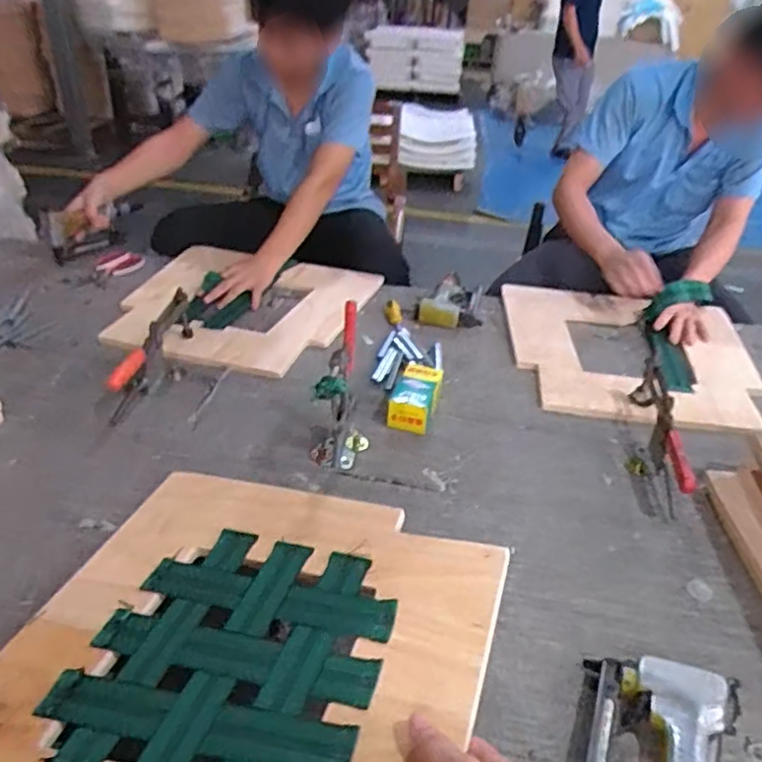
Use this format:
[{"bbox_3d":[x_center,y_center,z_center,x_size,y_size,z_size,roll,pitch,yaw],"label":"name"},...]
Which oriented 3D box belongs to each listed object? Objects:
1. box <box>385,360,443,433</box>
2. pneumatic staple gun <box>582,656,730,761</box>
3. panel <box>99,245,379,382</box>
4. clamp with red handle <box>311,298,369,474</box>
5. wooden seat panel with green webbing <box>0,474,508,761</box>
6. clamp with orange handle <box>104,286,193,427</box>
[{"bbox_3d":[0.059,0.026,1.037,0.070,0.054,0.126,12,35,14],"label":"box"},{"bbox_3d":[0.241,0.360,0.545,0.130,0.047,0.253,13,35,15],"label":"pneumatic staple gun"},{"bbox_3d":[-0.297,-0.170,1.329,0.476,0.037,0.493,13,35,16],"label":"panel"},{"bbox_3d":[-0.058,0.022,0.867,0.078,0.223,0.139,1,33,-3],"label":"clamp with red handle"},{"bbox_3d":[-0.145,0.261,0.579,0.461,0.010,0.452,3,31,21],"label":"wooden seat panel with green webbing"},{"bbox_3d":[-0.383,-0.059,1.060,0.070,0.121,0.302,3,33,1],"label":"clamp with orange handle"}]

